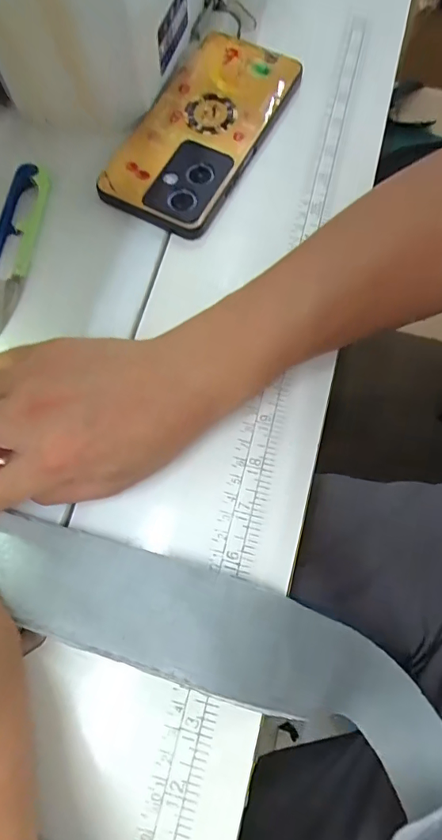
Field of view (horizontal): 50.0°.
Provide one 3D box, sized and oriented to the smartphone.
[{"bbox_3d":[-0.015,-0.189,0.310,0.078,0.013,0.143,30,82,11],"label":"smartphone"}]

